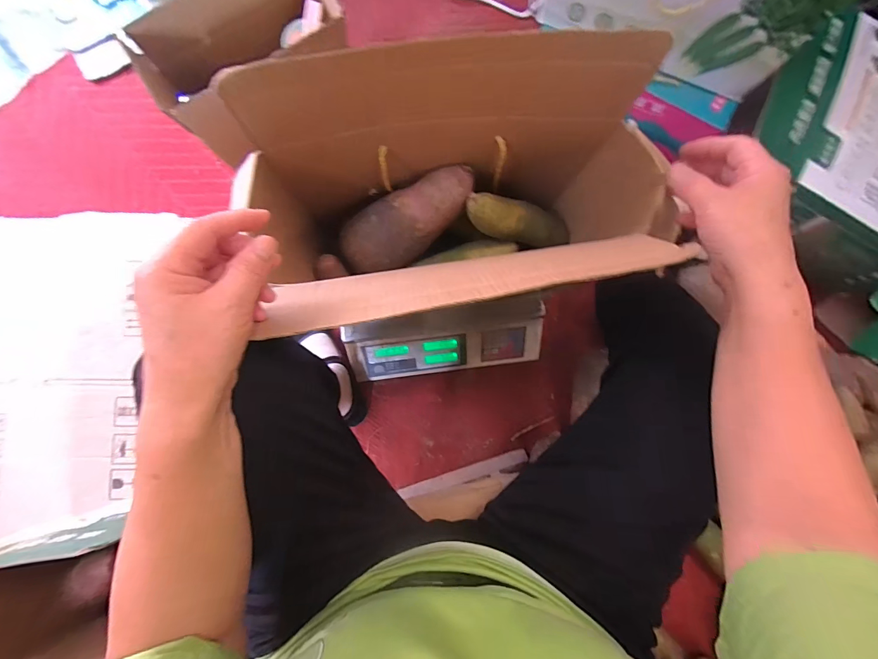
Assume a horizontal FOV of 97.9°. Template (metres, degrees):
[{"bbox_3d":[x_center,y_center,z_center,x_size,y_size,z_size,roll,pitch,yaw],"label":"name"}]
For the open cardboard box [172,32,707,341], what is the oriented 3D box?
[{"bbox_3d":[0.013,-0.130,0.394,0.371,0.233,0.233,-10,86,-1],"label":"open cardboard box"}]

